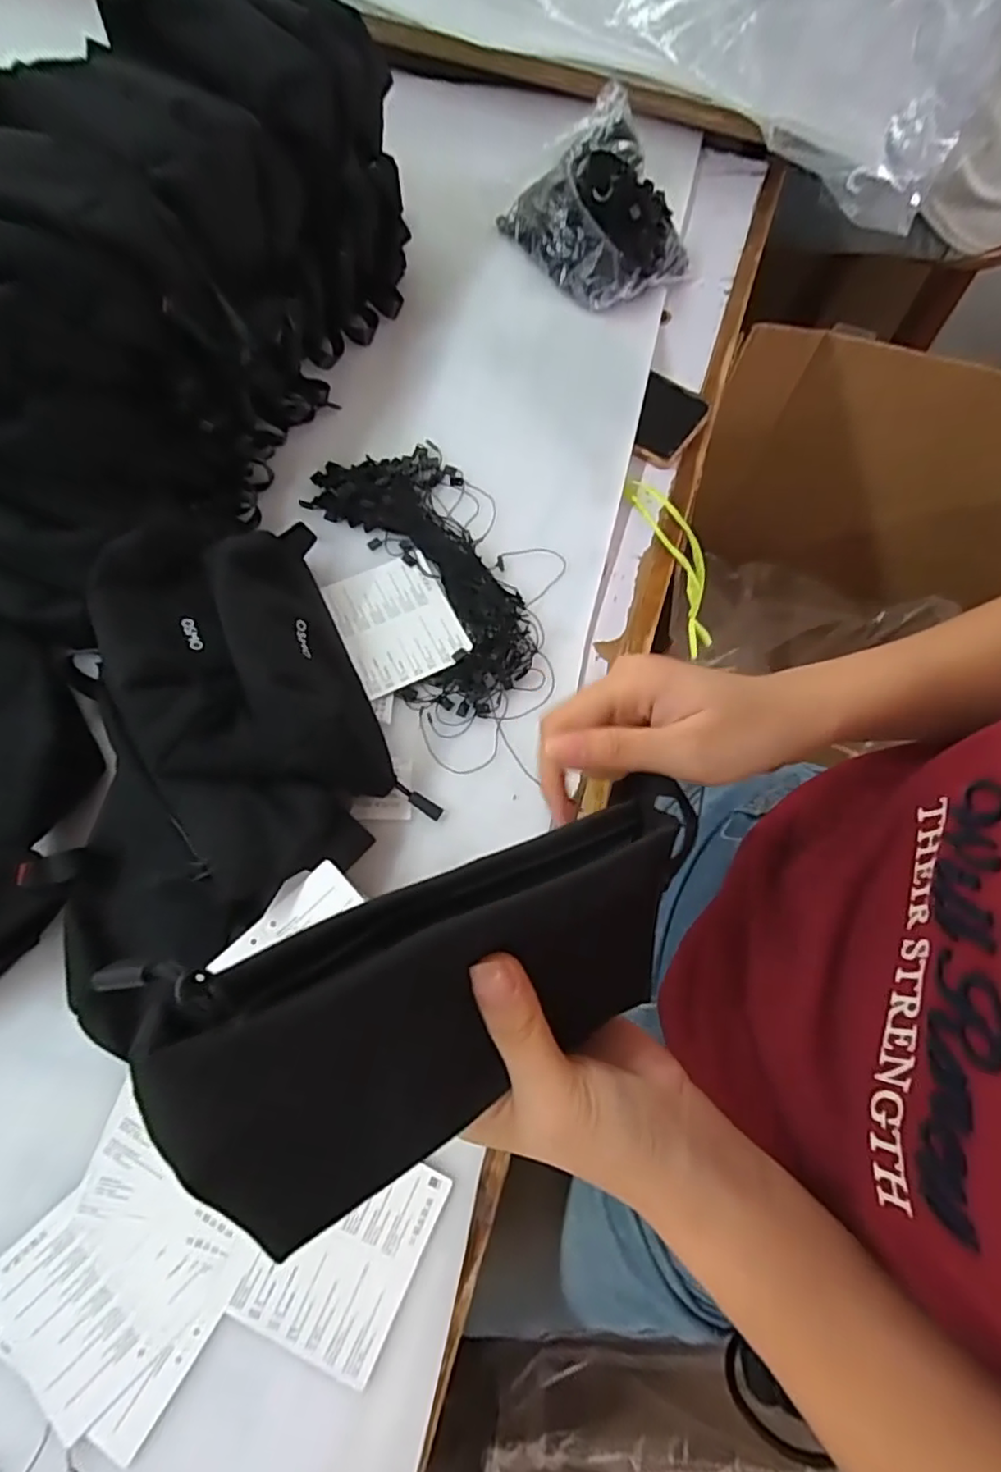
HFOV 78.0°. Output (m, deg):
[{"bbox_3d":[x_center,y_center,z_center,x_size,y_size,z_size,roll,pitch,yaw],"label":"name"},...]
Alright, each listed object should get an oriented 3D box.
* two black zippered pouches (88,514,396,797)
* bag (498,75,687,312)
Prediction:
[{"bbox_3d":[-0.161,-0.047,0.388,0.124,0.090,0.204,-21,74,-8],"label":"two black zippered pouches"},{"bbox_3d":[0.090,-0.469,0.549,0.130,0.067,0.158,-33,76,-12],"label":"bag"}]

